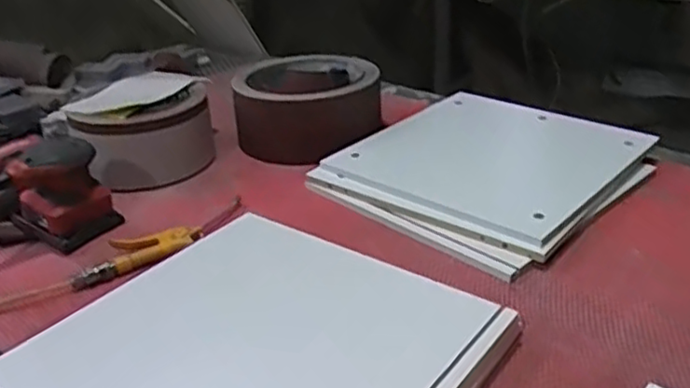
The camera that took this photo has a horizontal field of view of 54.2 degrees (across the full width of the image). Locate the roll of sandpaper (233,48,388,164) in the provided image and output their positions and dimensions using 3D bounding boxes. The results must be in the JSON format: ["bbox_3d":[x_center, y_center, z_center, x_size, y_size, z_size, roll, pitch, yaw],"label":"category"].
[{"bbox_3d":[-0.086,-0.194,1.324,0.273,0.136,0.263,-12,29,-15],"label":"roll of sandpaper"}]

